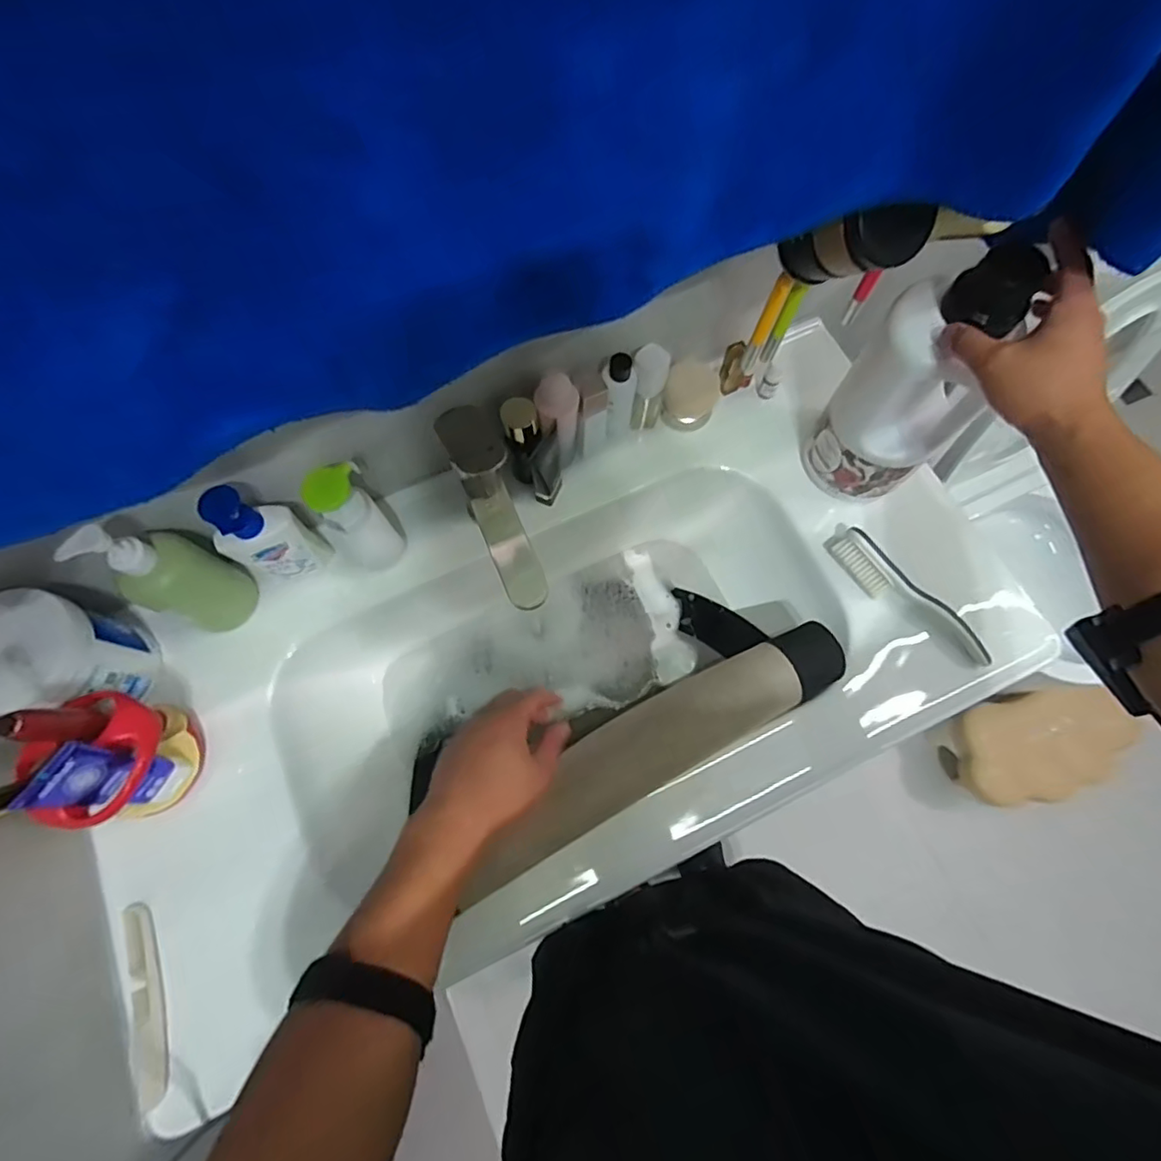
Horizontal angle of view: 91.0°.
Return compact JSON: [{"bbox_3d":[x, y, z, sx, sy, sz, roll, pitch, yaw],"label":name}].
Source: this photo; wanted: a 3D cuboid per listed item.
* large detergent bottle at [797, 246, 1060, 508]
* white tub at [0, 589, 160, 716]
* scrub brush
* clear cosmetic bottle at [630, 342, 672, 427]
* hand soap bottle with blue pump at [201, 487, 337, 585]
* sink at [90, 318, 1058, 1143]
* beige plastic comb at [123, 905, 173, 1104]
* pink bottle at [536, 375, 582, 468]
[{"bbox_3d":[0.317,-0.182,0.556,0.108,0.286,0.094,28,65,9],"label":"large detergent bottle"},{"bbox_3d":[-0.507,0.079,0.561,0.109,0.127,0.106,0,72,0],"label":"white tub"},{"bbox_3d":[0.356,0.020,0.623,0.039,0.048,0.199,-42,76,-12],"label":"scrub brush"},{"bbox_3d":[0.077,-0.217,0.660,0.036,0.122,0.030,4,72,2],"label":"clear cosmetic bottle"},{"bbox_3d":[-0.322,-0.036,0.582,0.082,0.171,0.041,-38,76,-11],"label":"hand soap bottle with blue pump"},{"bbox_3d":[-0.027,0.086,0.668,0.971,0.136,0.455,-23,73,-7],"label":"sink"},{"bbox_3d":[-0.397,0.383,0.524,0.028,0.009,0.163,-20,73,-6],"label":"beige plastic comb"},{"bbox_3d":[-0.022,-0.169,0.634,0.044,0.137,0.034,-5,72,-1],"label":"pink bottle"}]

